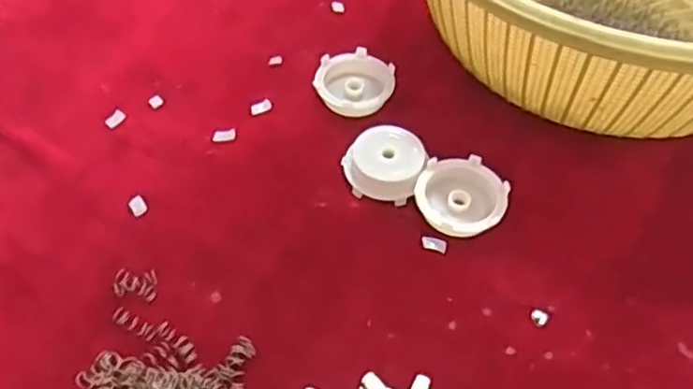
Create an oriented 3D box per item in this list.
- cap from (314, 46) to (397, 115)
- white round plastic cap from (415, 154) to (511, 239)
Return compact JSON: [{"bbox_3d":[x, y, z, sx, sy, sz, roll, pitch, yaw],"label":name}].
[{"bbox_3d":[0.006,-0.083,0.492,0.058,0.017,0.058,1,53,-1],"label":"cap"},{"bbox_3d":[0.076,0.003,0.428,0.057,0.016,0.057,1,53,-1],"label":"white round plastic cap"}]

